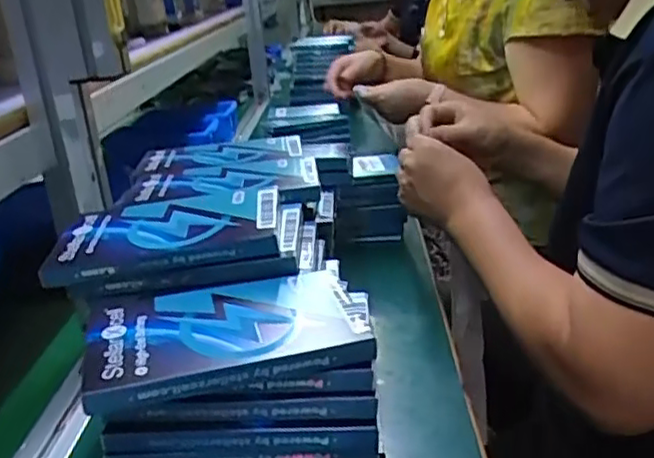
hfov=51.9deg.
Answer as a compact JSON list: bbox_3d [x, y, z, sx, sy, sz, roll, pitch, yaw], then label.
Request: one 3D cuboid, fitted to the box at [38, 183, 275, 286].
[{"bbox_3d":[-0.096,0.005,0.408,0.131,0.028,0.077,-6,22,-1],"label":"box"}]

